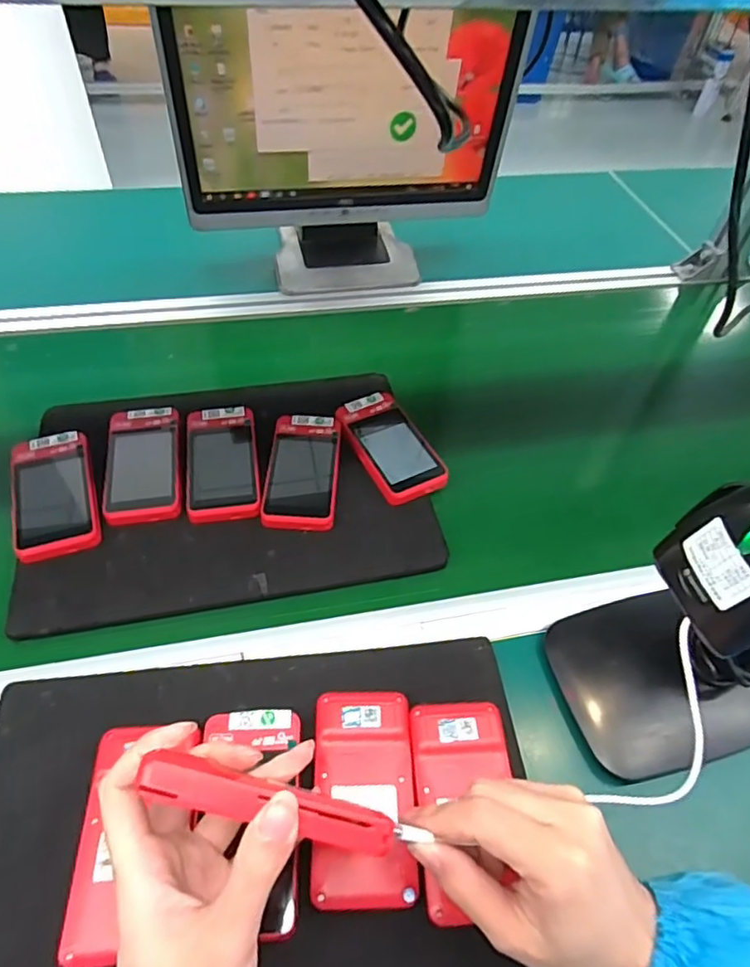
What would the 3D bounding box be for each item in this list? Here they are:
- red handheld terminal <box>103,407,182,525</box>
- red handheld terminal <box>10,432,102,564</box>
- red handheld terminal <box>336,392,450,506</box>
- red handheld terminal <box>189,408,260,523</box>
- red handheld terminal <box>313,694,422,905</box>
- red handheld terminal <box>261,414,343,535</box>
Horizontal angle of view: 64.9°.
[{"bbox_3d":[-0.208,-0.018,0.532,0.063,0.018,0.123,-7,52,-11],"label":"red handheld terminal"},{"bbox_3d":[-0.273,0.007,0.504,0.063,0.020,0.122,-15,54,-16],"label":"red handheld terminal"},{"bbox_3d":[0.013,-0.037,0.562,0.064,0.018,0.124,-21,56,-20],"label":"red handheld terminal"},{"bbox_3d":[-0.138,-0.019,0.538,0.062,0.020,0.121,-6,52,-9],"label":"red handheld terminal"},{"bbox_3d":[-0.006,0.192,0.370,0.062,0.016,0.120,1,51,-4],"label":"red handheld terminal"},{"bbox_3d":[-0.065,-0.012,0.537,0.062,0.017,0.121,3,51,-2],"label":"red handheld terminal"}]

